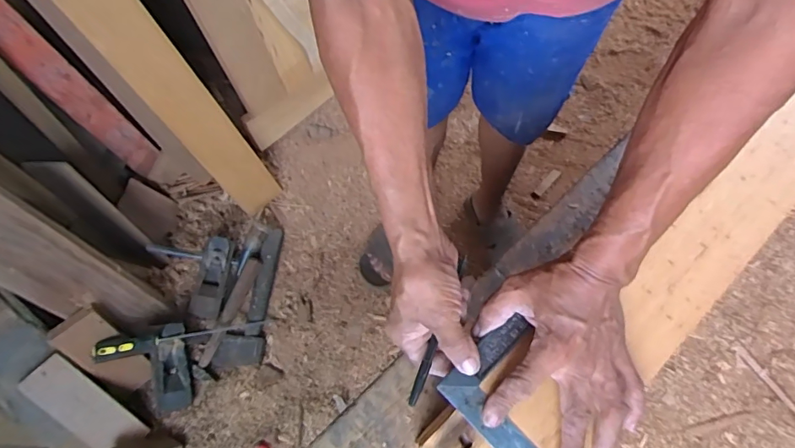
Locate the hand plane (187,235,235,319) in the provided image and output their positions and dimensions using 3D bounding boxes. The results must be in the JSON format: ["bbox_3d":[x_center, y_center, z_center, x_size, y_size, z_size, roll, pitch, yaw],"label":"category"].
[{"bbox_3d":[-0.428,0.122,1.090,0.065,0.070,0.180,10,83,4],"label":"hand plane"}]

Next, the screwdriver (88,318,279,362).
[{"bbox_3d":[-0.446,0.234,0.991,0.323,0.051,0.041,-4,65,-34],"label":"screwdriver"}]

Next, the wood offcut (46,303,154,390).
[{"bbox_3d":[-0.564,0.250,0.915,0.043,0.201,0.096,11,46,41],"label":"wood offcut"}]

